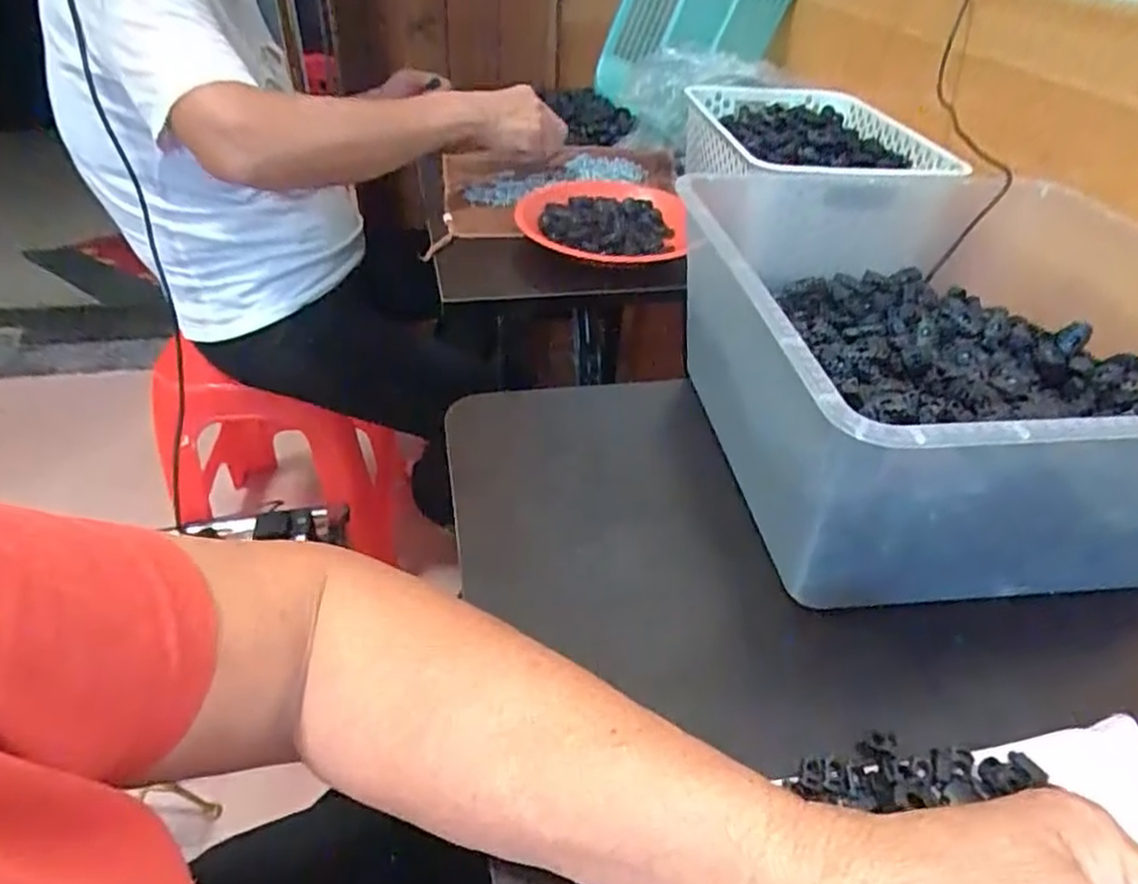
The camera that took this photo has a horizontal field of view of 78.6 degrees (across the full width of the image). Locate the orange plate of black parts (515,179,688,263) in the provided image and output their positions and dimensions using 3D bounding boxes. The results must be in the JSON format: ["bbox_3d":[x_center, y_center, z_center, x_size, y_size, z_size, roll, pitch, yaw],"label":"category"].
[{"bbox_3d":[0.037,-0.237,0.751,0.180,0.031,0.214,2,39,-3],"label":"orange plate of black parts"}]

